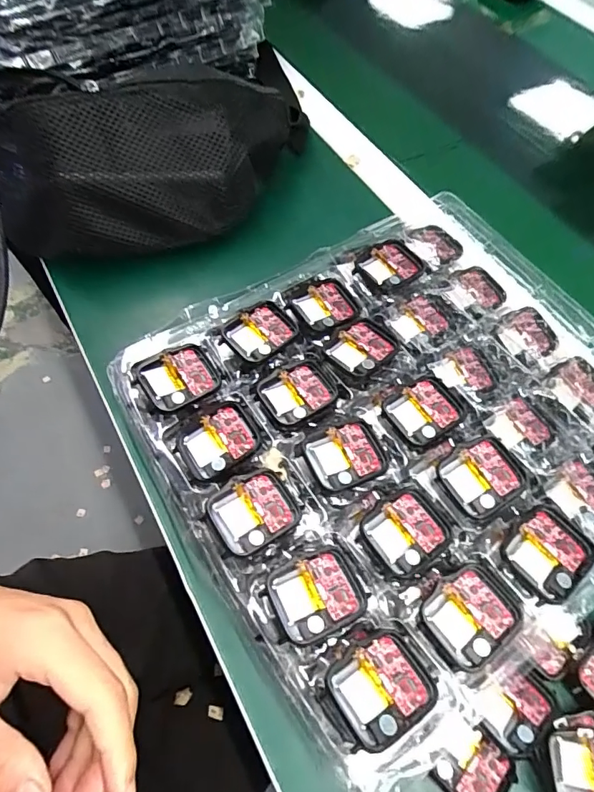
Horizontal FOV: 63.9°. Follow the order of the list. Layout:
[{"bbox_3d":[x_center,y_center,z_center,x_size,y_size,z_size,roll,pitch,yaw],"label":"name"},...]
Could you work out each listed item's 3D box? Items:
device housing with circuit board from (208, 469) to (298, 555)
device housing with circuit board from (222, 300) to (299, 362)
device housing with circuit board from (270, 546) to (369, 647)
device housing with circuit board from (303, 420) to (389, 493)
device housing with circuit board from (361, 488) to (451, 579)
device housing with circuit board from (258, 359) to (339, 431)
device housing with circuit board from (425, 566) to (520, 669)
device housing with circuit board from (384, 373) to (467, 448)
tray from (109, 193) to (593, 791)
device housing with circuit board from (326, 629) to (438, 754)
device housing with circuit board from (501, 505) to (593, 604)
[{"bbox_3d":[-0.022,0.060,0.248,0.043,0.005,0.035,-27,66,-16],"label":"device housing with circuit board"},{"bbox_3d":[-0.022,-0.039,0.305,0.041,0.013,0.037,-30,67,-17],"label":"device housing with circuit board"},{"bbox_3d":[0.011,0.096,0.231,0.043,0.005,0.036,-21,65,-13],"label":"device housing with circuit board"},{"bbox_3d":[0.028,0.033,0.266,0.042,0.007,0.035,-21,65,-13],"label":"device housing with circuit board"},{"bbox_3d":[0.058,0.071,0.251,0.043,0.006,0.035,-28,67,-17],"label":"device housing with circuit board"},{"bbox_3d":[0.001,-0.001,0.289,0.044,0.005,0.038,-26,66,-16],"label":"device housing with circuit board"},{"bbox_3d":[0.085,0.107,0.233,0.042,0.008,0.036,-29,67,-17],"label":"device housing with circuit board"},{"bbox_3d":[0.078,0.008,0.285,0.044,0.006,0.036,-32,68,-18],"label":"device housing with circuit board"},{"bbox_3d":[0.070,0.012,0.287,0.284,0.039,0.263,-30,67,-17],"label":"tray"},{"bbox_3d":[0.039,0.127,0.210,0.045,0.010,0.037,-23,65,-14],"label":"device housing with circuit board"},{"bbox_3d":[0.128,0.081,0.244,0.043,0.009,0.037,-35,68,-19],"label":"device housing with circuit board"}]

